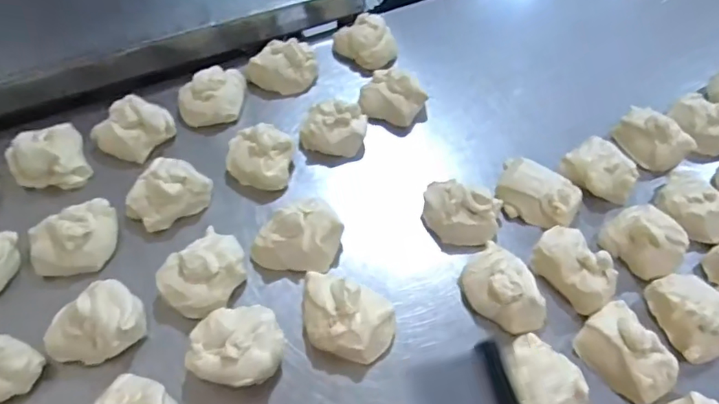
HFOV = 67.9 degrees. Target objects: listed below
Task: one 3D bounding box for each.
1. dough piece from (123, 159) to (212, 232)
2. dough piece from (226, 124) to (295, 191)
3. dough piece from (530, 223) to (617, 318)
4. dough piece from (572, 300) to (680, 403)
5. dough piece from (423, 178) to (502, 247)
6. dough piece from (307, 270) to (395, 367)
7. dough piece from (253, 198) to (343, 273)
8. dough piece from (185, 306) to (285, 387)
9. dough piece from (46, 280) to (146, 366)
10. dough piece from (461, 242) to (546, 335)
[{"bbox_3d":[-0.267,-0.014,0.738,0.092,0.053,0.108,31,60,20],"label":"dough piece"},{"bbox_3d":[-0.147,-0.065,0.774,0.098,0.048,0.082,3,55,2],"label":"dough piece"},{"bbox_3d":[0.277,0.077,0.673,0.086,0.044,0.108,-37,62,-23],"label":"dough piece"},{"bbox_3d":[0.311,0.170,0.612,0.080,0.041,0.104,-31,60,-20],"label":"dough piece"},{"bbox_3d":[0.138,0.017,0.724,0.100,0.063,0.073,6,55,4],"label":"dough piece"},{"bbox_3d":[-0.021,0.137,0.634,0.123,0.054,0.080,18,57,13],"label":"dough piece"},{"bbox_3d":[-0.083,0.045,0.705,0.113,0.066,0.086,4,55,3],"label":"dough piece"},{"bbox_3d":[-0.139,0.165,0.612,0.102,0.049,0.092,10,55,7],"label":"dough piece"},{"bbox_3d":[-0.308,0.146,0.621,0.089,0.065,0.106,39,63,24],"label":"dough piece"},{"bbox_3d":[0.177,0.110,0.661,0.073,0.055,0.111,-30,60,-20],"label":"dough piece"}]

